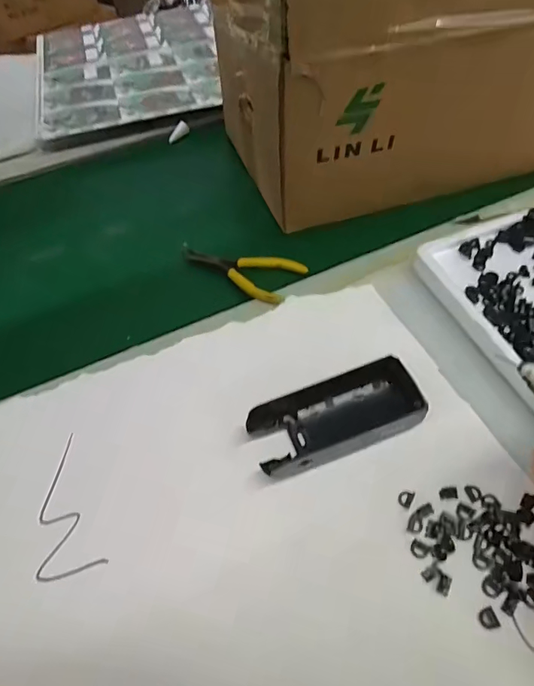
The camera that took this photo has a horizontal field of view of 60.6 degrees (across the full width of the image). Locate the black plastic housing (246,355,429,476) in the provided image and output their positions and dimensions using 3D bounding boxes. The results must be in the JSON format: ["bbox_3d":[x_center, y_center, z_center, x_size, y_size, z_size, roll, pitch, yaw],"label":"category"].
[{"bbox_3d":[0.043,0.049,0.301,0.106,0.034,0.052,-18,54,-9],"label":"black plastic housing"}]

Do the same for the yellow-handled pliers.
[{"bbox_3d":[-0.023,-0.074,0.420,0.115,0.008,0.058,28,60,22],"label":"yellow-handled pliers"}]

